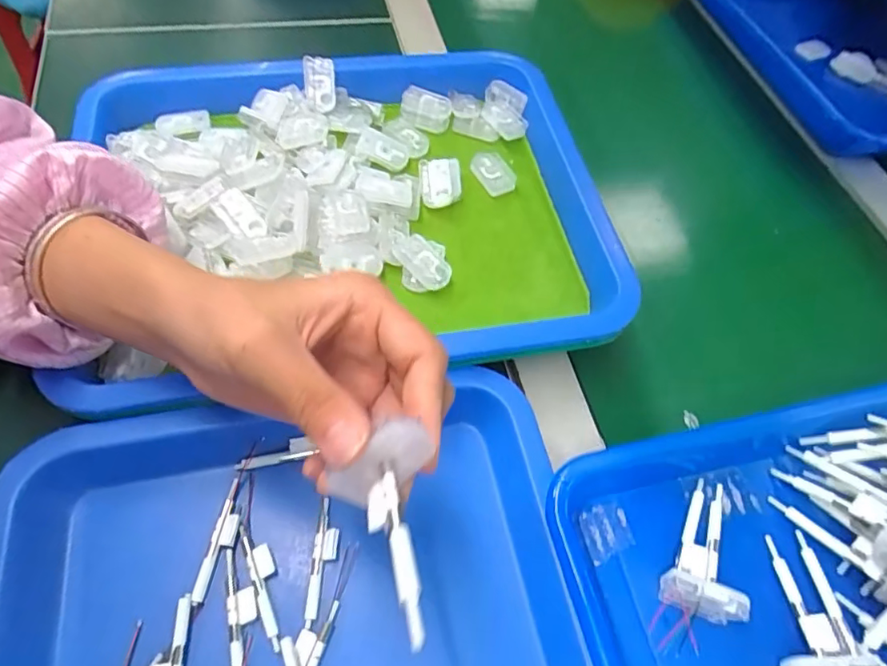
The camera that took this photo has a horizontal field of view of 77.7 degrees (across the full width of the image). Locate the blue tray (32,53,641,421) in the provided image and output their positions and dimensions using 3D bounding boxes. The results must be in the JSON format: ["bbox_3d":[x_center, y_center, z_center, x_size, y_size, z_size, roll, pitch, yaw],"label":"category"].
[{"bbox_3d":[-0.061,-0.089,0.369,0.350,0.038,0.259,-5,60,-10],"label":"blue tray"}]

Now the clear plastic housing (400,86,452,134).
[{"bbox_3d":[-0.013,-0.172,0.425,0.037,0.017,0.031,10,58,-1],"label":"clear plastic housing"}]

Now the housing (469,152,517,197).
[{"bbox_3d":[0.036,-0.117,0.401,0.024,0.009,0.034,-23,64,-19],"label":"housing"}]

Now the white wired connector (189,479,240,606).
[{"bbox_3d":[-0.110,0.102,0.273,0.011,0.004,0.058,10,58,0],"label":"white wired connector"}]

